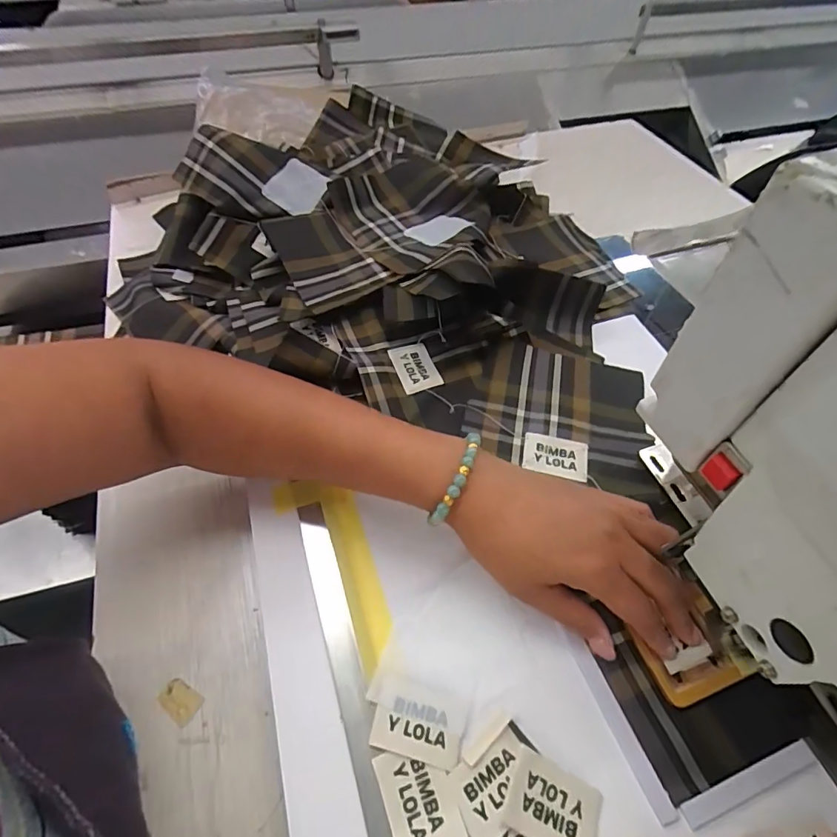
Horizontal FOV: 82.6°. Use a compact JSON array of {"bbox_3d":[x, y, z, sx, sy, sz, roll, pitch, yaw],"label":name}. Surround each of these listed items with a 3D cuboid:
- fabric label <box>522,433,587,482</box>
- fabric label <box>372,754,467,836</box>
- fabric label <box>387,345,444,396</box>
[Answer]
[{"bbox_3d":[0.107,0.030,0.372,0.049,0.004,0.031,13,64,2],"label":"fabric label"},{"bbox_3d":[0.000,0.195,0.243,0.034,0.005,0.047,-17,56,-14],"label":"fabric label"},{"bbox_3d":[-0.003,-0.044,0.412,0.037,0.005,0.048,-15,64,-22],"label":"fabric label"}]

